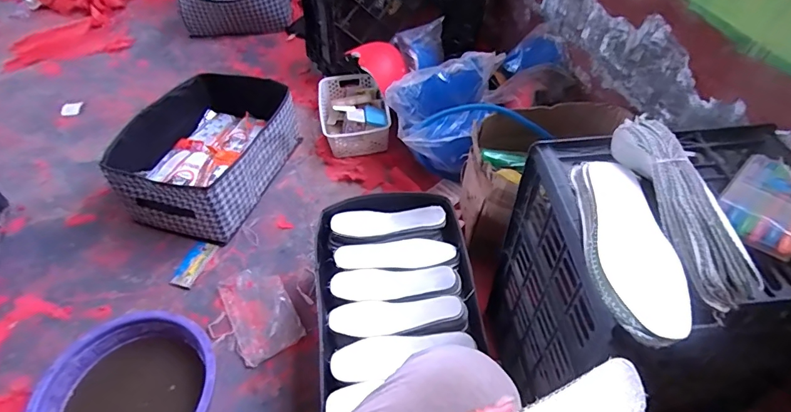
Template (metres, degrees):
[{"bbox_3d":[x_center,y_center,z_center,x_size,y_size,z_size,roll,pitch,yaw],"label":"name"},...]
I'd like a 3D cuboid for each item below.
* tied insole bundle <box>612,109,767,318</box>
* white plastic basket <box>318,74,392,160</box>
[{"bbox_3d":[0.300,-0.008,0.473,0.061,0.054,0.238,-1,49,0],"label":"tied insole bundle"},{"bbox_3d":[-0.129,-0.284,1.335,0.194,0.096,0.301,-8,49,-6],"label":"white plastic basket"}]

